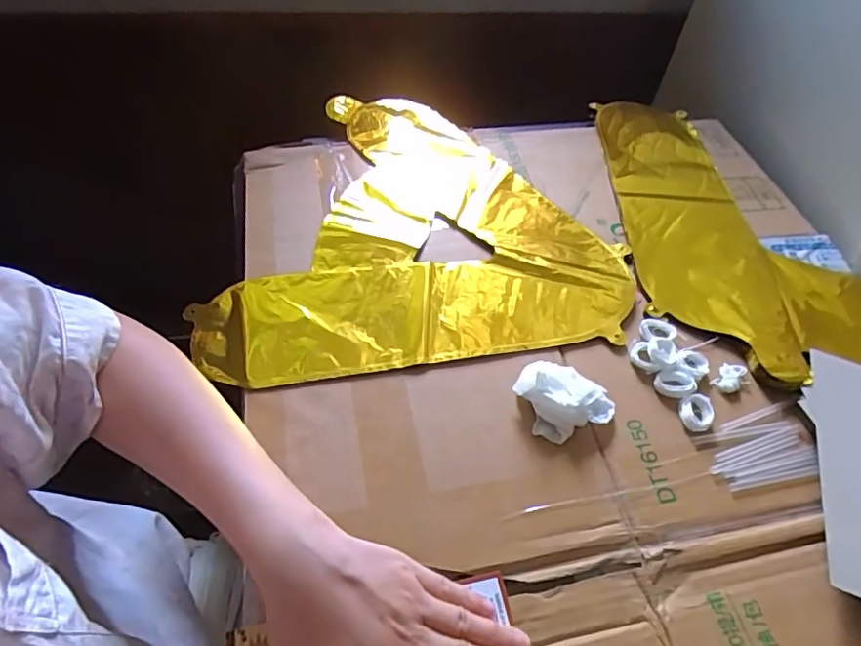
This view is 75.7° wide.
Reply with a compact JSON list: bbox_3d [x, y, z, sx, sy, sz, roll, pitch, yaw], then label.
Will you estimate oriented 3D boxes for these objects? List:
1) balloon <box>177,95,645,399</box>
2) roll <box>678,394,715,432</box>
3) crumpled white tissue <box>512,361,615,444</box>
[{"bbox_3d":[-0.028,-0.112,0.536,0.357,0.008,0.359,-6,54,-9],"label":"balloon"},{"bbox_3d":[0.202,0.068,0.420,0.024,0.009,0.028,31,56,17],"label":"roll"},{"bbox_3d":[0.100,0.051,0.411,0.064,0.029,0.058,-18,56,-17],"label":"crumpled white tissue"}]

